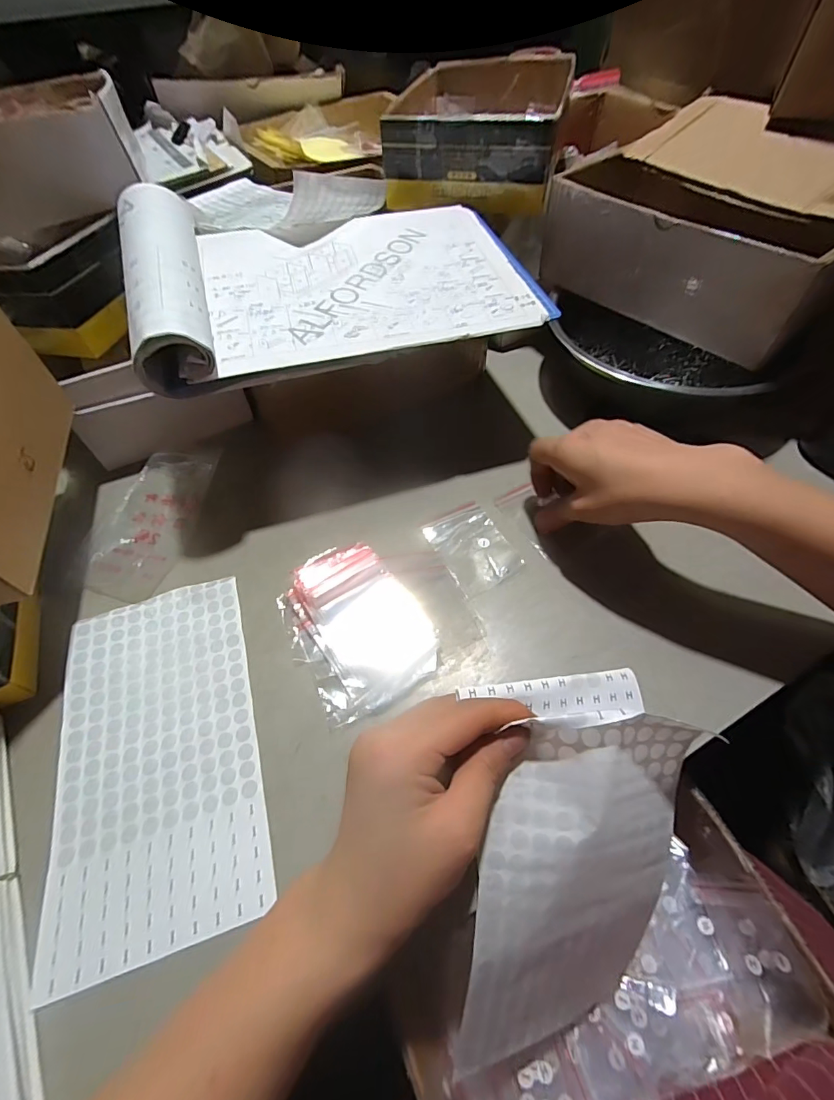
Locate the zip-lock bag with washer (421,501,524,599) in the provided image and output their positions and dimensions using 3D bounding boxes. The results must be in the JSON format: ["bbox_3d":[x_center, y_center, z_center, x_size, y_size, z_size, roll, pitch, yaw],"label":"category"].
[{"bbox_3d":[0.047,-0.003,0.386,0.057,0.004,0.083,-23,58,-13],"label":"zip-lock bag with washer"}]

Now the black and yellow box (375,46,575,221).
[{"bbox_3d":[0.066,-0.485,0.518,0.188,0.065,0.264,6,56,6],"label":"black and yellow box"}]

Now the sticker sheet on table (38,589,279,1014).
[{"bbox_3d":[-0.173,0.129,0.303,0.124,0.009,0.225,-16,57,-9],"label":"sticker sheet on table"}]

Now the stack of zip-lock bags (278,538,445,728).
[{"bbox_3d":[-0.046,0.054,0.334,0.093,0.024,0.117,-31,60,-18],"label":"stack of zip-lock bags"}]

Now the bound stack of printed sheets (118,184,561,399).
[{"bbox_3d":[-0.063,-0.241,0.376,0.316,0.057,0.210,-17,57,-9],"label":"bound stack of printed sheets"}]

